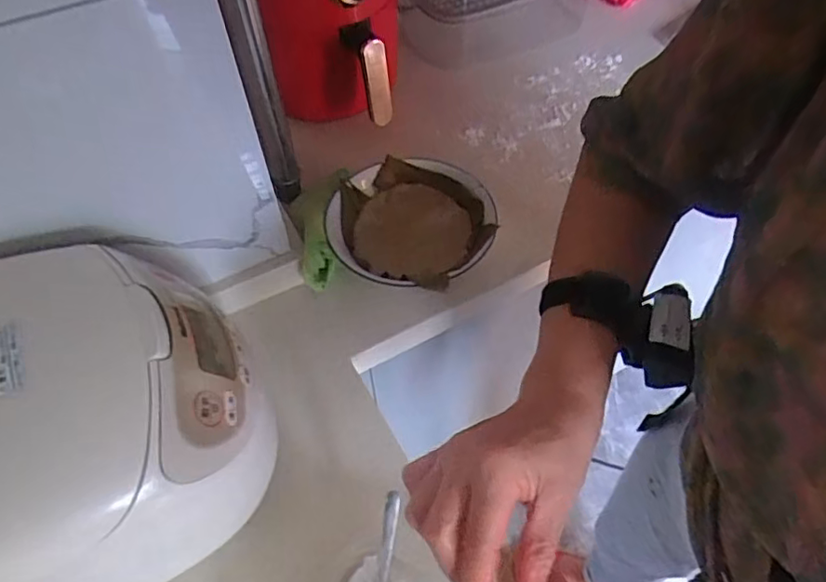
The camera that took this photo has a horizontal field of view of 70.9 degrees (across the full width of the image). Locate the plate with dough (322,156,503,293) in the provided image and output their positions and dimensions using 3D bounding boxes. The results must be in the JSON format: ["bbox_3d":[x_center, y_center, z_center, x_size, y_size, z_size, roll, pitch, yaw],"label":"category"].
[{"bbox_3d":[-0.001,-0.079,0.700,0.188,0.062,0.194,-1,57,2],"label":"plate with dough"}]

